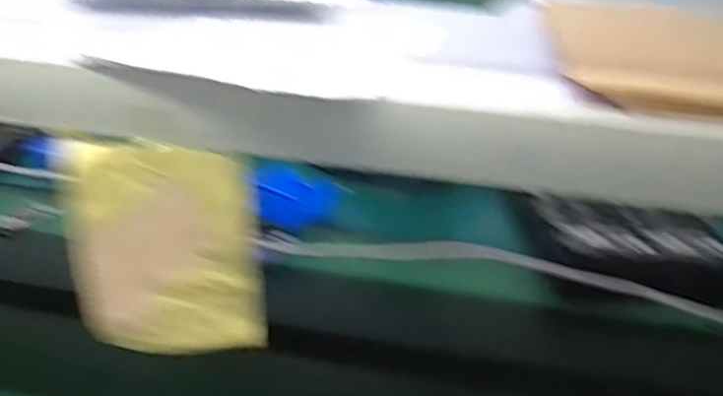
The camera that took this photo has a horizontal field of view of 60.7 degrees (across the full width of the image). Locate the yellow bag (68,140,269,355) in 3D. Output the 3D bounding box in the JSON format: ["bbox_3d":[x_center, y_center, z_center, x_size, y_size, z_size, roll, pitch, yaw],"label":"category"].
[{"bbox_3d":[-0.144,0.043,0.461,0.133,0.173,0.020,4,26,2],"label":"yellow bag"}]

